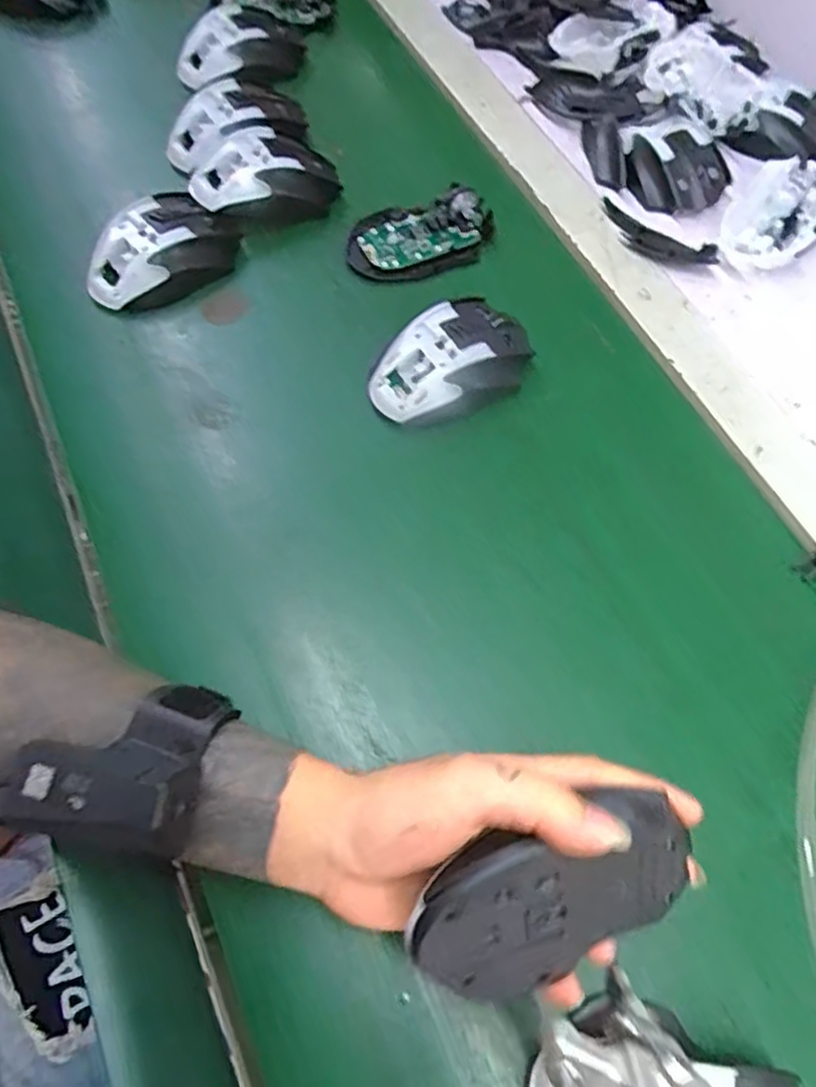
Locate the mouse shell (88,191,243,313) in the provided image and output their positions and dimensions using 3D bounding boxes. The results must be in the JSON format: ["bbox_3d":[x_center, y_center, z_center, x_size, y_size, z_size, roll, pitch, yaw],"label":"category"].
[{"bbox_3d":[-0.178,-0.211,0.512,0.065,0.038,0.110,40,69,16],"label":"mouse shell"}]

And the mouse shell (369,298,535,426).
[{"bbox_3d":[0.030,-0.125,0.479,0.116,0.034,0.071,-31,69,-17],"label":"mouse shell"}]

